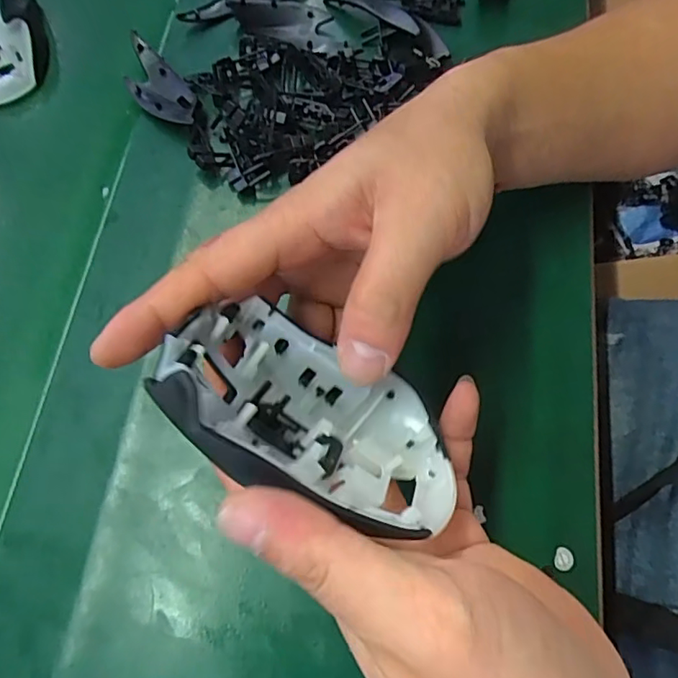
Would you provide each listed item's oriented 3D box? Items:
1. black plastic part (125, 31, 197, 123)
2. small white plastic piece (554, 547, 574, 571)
[{"bbox_3d":[-0.121,-0.171,0.366,0.032,0.018,0.095,-34,72,-11],"label":"black plastic part"},{"bbox_3d":[0.110,0.108,0.269,0.009,0.004,0.011,14,70,7],"label":"small white plastic piece"}]

